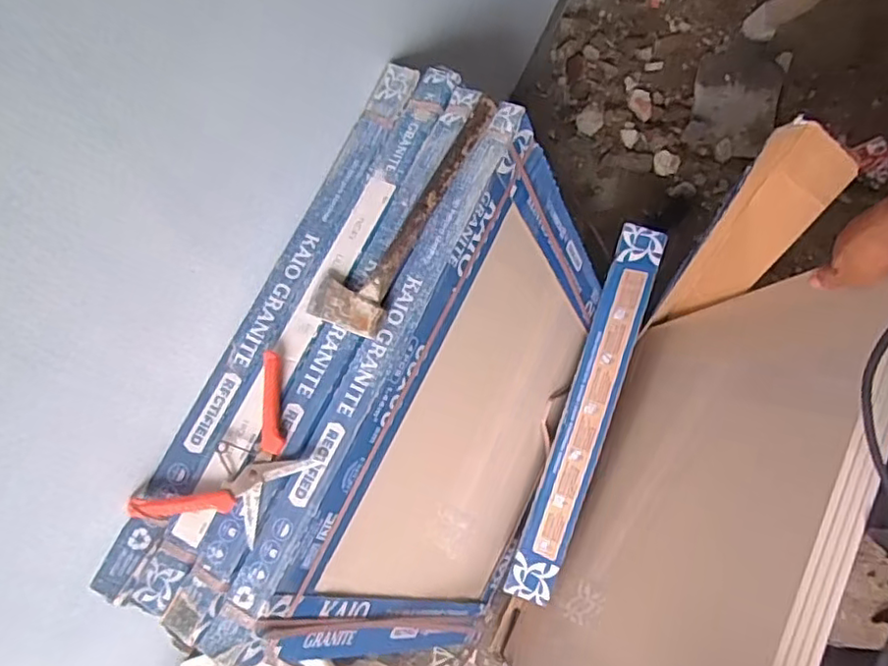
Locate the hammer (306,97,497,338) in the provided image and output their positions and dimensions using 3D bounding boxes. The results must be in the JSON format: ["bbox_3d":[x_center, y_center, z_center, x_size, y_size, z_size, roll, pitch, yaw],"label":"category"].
[{"bbox_3d":[-0.042,-0.127,0.619,0.075,0.029,0.268,25,80,11],"label":"hammer"}]

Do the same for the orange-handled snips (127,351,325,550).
[{"bbox_3d":[-0.187,0.121,0.574,0.106,0.015,0.184,38,83,13],"label":"orange-handled snips"}]

